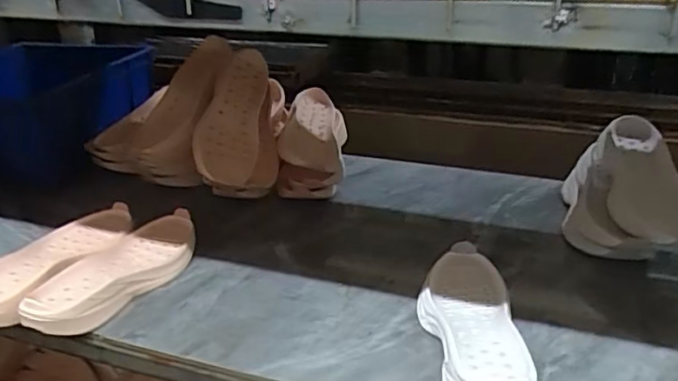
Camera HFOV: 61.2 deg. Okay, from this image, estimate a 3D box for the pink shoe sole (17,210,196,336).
[{"bbox_3d":[-0.283,0.102,0.749,0.115,0.039,0.275,11,27,24],"label":"pink shoe sole"}]

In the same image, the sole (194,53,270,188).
[{"bbox_3d":[-0.175,-0.122,0.955,0.098,0.037,0.255,4,61,6],"label":"sole"}]

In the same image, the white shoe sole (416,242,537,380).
[{"bbox_3d":[0.146,0.149,0.635,0.104,0.052,0.285,1,25,3],"label":"white shoe sole"}]

